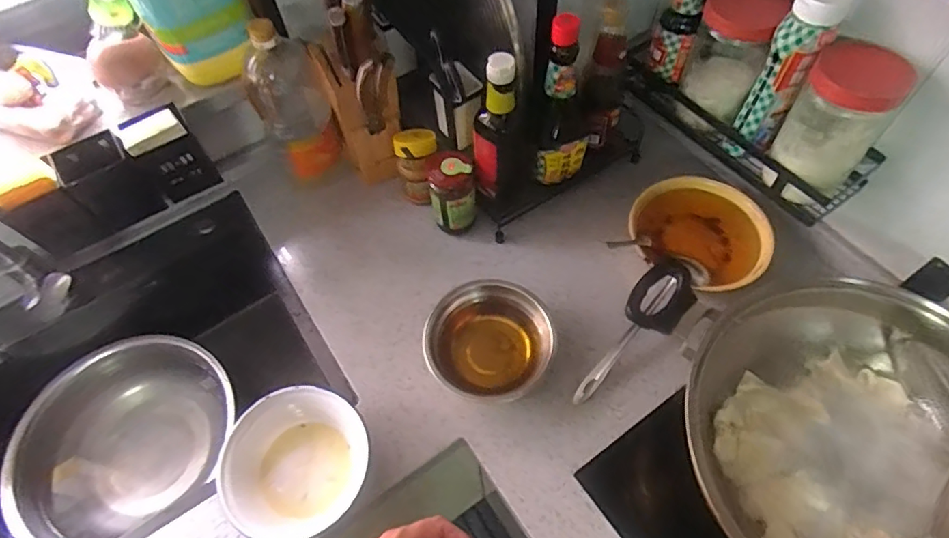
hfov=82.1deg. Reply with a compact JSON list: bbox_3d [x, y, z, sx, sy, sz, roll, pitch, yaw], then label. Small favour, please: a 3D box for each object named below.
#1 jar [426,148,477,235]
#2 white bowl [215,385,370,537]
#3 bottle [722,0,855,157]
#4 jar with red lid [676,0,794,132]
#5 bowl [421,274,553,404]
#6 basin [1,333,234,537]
[{"bbox_3d":[-0.032,-0.110,0.810,0.066,0.123,0.072,-1,59,2],"label":"jar"},{"bbox_3d":[-0.215,0.228,0.654,0.161,0.061,0.153,-1,59,2],"label":"white bowl"},{"bbox_3d":[0.368,-0.226,0.651,0.061,0.215,0.047,29,65,19],"label":"bottle"},{"bbox_3d":[0.330,-0.278,0.713,0.092,0.171,0.087,22,63,16],"label":"jar with red lid"},{"bbox_3d":[0.022,0.095,0.724,0.157,0.068,0.151,-1,59,2],"label":"bowl"},{"bbox_3d":[-0.537,0.262,0.860,0.321,0.118,0.260,-36,64,-17],"label":"basin"}]

